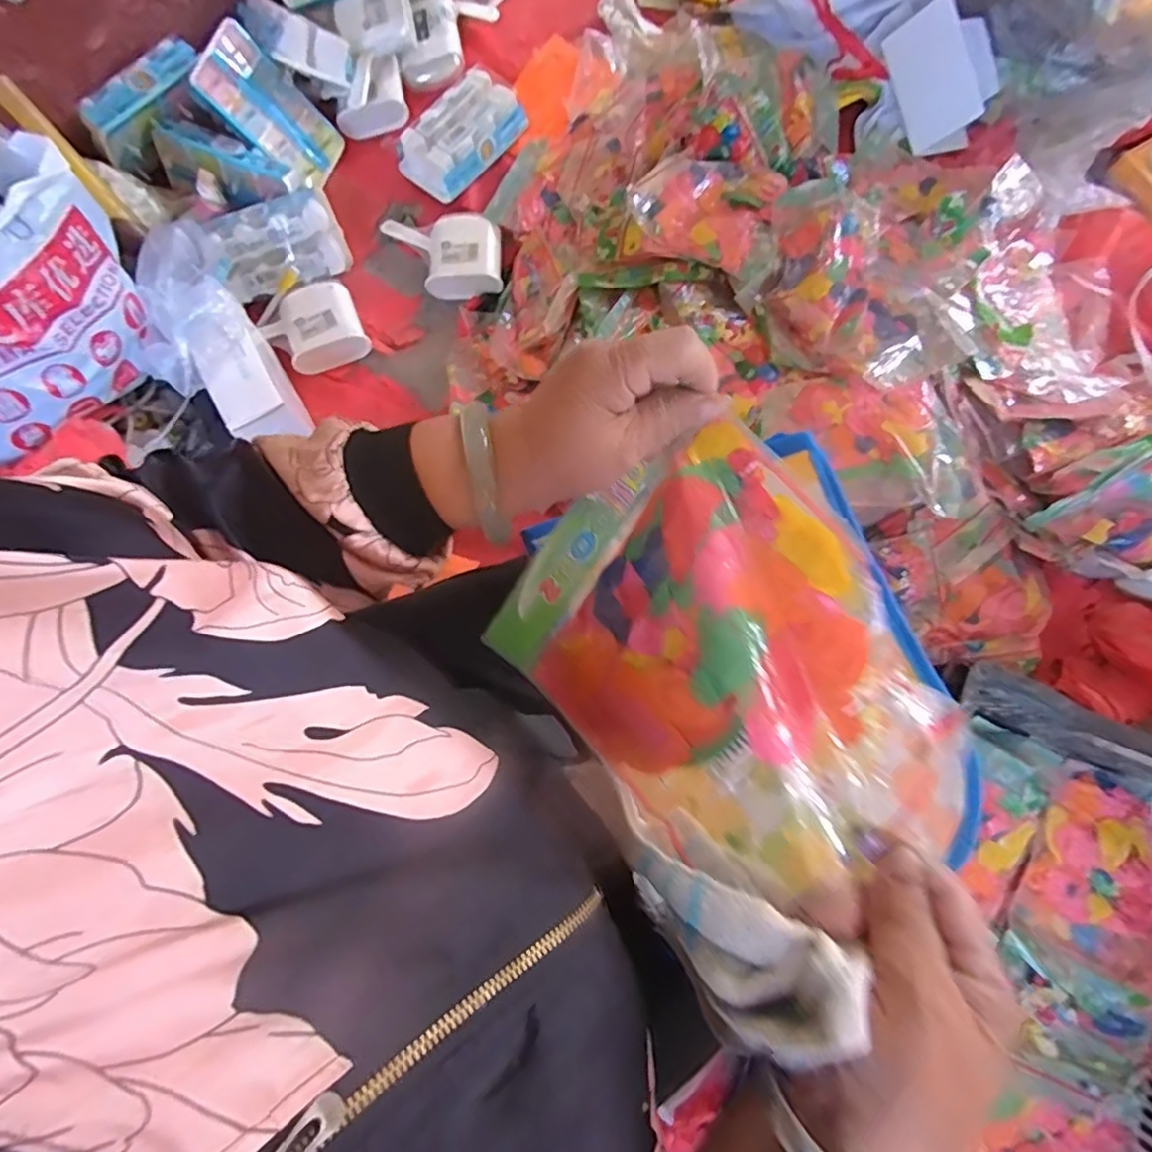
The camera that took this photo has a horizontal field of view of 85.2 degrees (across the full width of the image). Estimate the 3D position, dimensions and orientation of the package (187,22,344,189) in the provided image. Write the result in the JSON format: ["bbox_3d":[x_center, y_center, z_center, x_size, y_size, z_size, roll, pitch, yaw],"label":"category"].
[{"bbox_3d":[-0.416,-0.638,0.866,0.033,0.183,0.103,27,84,40],"label":"package"}]

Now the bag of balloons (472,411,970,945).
[{"bbox_3d":[0.068,0.038,0.298,0.215,0.030,0.167,45,104,24],"label":"bag of balloons"}]

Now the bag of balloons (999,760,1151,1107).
[{"bbox_3d":[0.563,0.376,0.671,0.194,0.041,0.318,21,80,5],"label":"bag of balloons"}]

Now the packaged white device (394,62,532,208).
[{"bbox_3d":[-0.170,-0.650,0.911,0.108,0.041,0.181,41,82,8],"label":"packaged white device"}]

